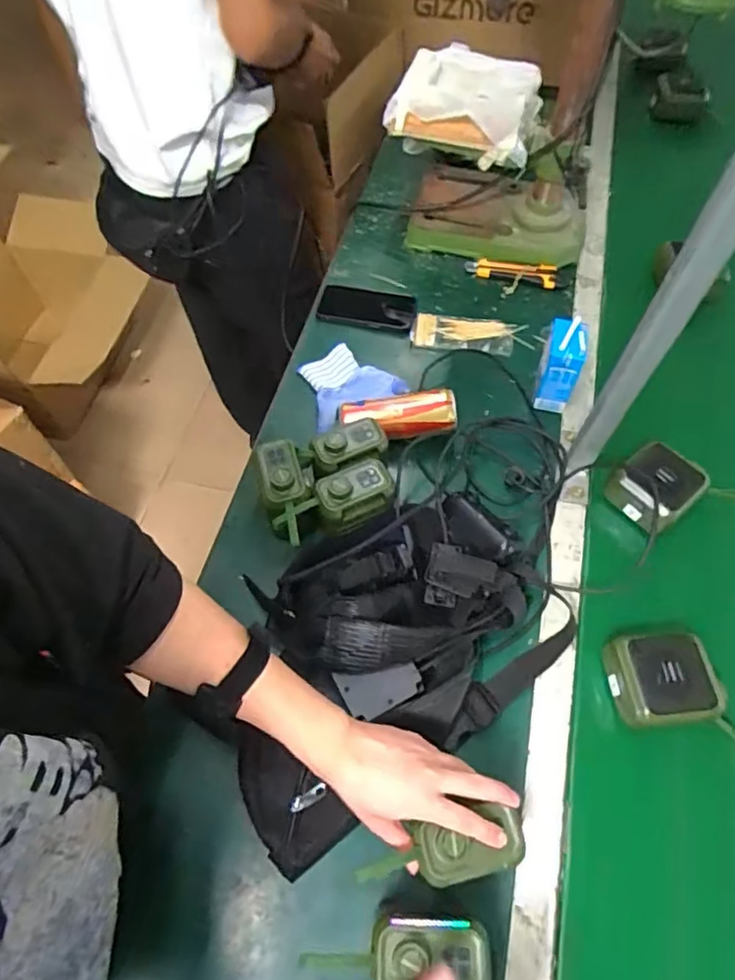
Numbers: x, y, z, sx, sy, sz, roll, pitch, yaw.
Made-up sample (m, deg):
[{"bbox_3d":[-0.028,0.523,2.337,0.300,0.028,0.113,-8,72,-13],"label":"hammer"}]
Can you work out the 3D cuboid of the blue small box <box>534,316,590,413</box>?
[{"bbox_3d":[0.253,-0.162,0.760,0.050,0.122,0.058,15,62,9],"label":"blue small box"}]

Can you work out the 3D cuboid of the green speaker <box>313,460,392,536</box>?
[{"bbox_3d":[-0.016,0.006,0.644,0.089,0.046,0.056,-27,63,-14],"label":"green speaker"}]

